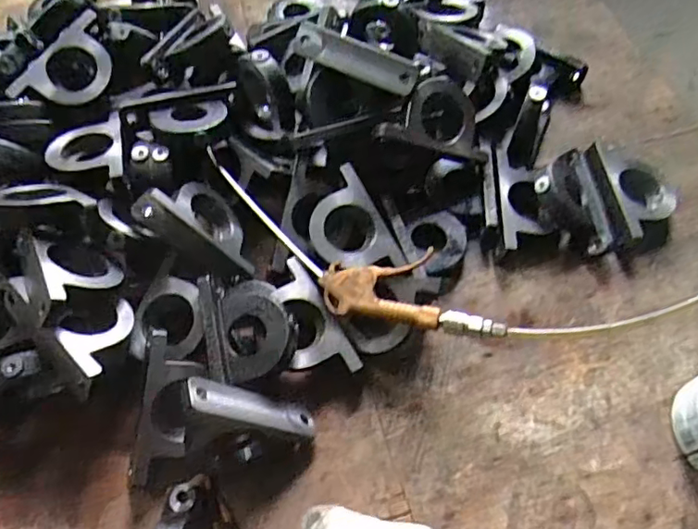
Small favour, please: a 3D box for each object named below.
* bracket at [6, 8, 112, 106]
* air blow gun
[{"bbox_3d":[-0.340,-0.240,0.712,0.093,0.018,0.142,40,74,4],"label":"bracket"},{"bbox_3d":[-0.020,-0.009,0.647,0.399,0.024,0.099,26,84,21],"label":"air blow gun"}]

